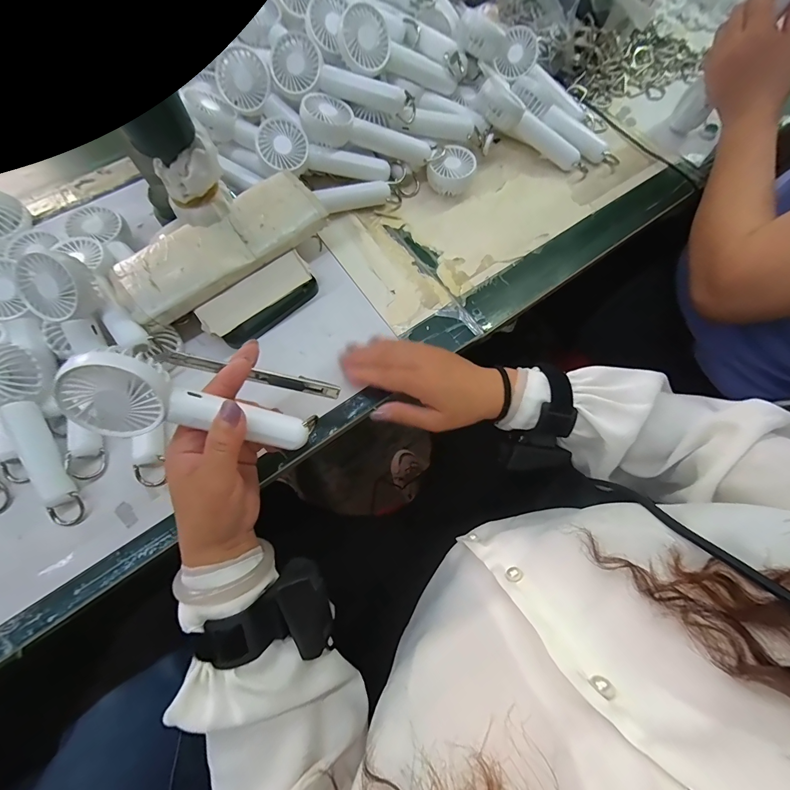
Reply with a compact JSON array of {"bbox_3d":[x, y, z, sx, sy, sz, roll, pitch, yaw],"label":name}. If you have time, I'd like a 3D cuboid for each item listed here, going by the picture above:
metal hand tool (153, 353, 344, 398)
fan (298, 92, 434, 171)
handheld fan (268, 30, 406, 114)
[{"bbox_3d":[-0.108,-0.015,0.284,0.133,0.011,0.011,12,71,-25],"label":"metal hand tool"},{"bbox_3d":[-0.031,-0.301,0.417,0.149,0.029,0.050,10,72,-18],"label":"fan"},{"bbox_3d":[-0.061,-0.344,0.394,0.148,0.039,0.059,20,72,8],"label":"handheld fan"}]

